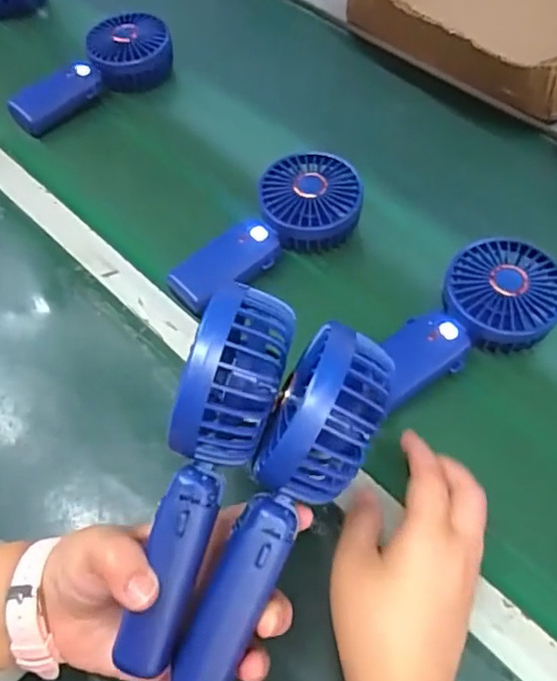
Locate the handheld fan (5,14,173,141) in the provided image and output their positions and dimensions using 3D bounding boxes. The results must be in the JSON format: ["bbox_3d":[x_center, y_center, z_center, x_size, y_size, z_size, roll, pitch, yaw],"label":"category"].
[{"bbox_3d":[-0.193,-0.279,0.625,0.184,0.049,0.083,-32,61,-17],"label":"handheld fan"}]

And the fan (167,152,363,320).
[{"bbox_3d":[-0.008,-0.085,0.508,0.184,0.055,0.086,-37,63,-19],"label":"fan"}]

